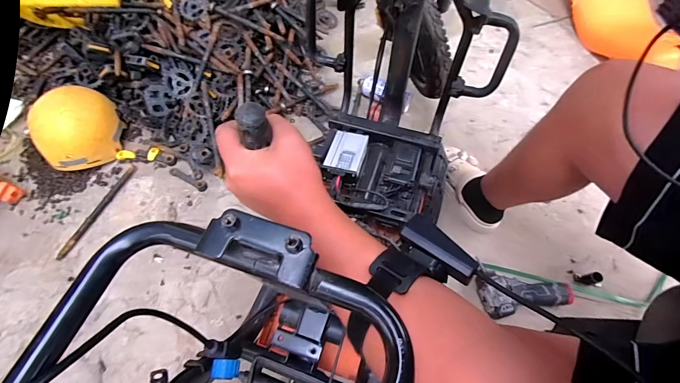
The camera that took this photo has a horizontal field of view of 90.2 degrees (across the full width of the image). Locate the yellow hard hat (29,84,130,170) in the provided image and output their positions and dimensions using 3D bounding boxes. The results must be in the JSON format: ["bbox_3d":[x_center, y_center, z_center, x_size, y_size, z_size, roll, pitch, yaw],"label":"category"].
[{"bbox_3d":[-0.716,-0.183,0.922,0.196,0.169,0.203,-26,65,-15],"label":"yellow hard hat"}]

